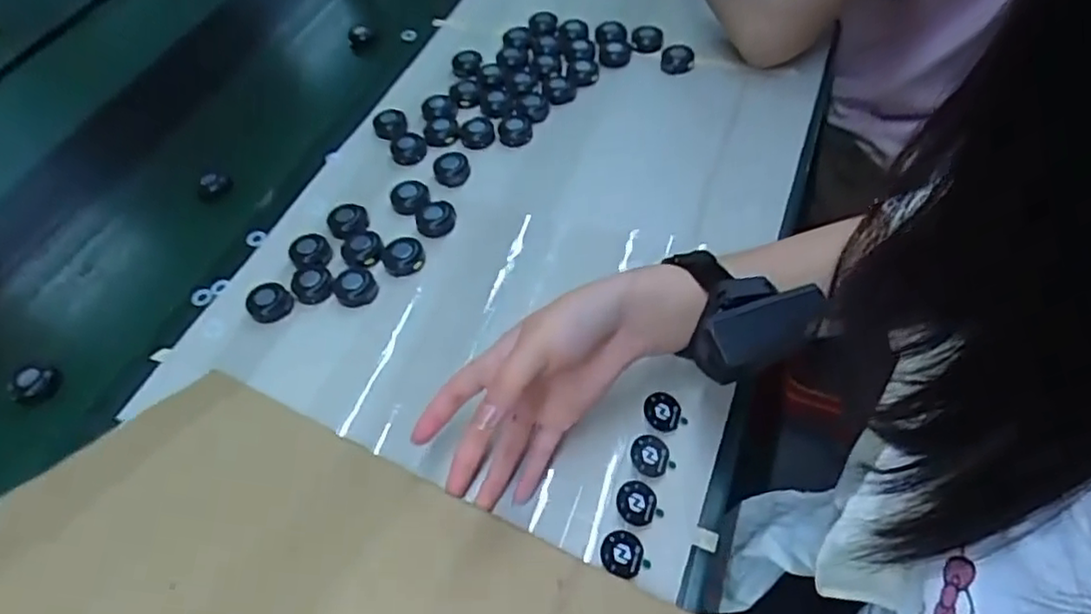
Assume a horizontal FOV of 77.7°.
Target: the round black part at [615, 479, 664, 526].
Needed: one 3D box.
[{"bbox_3d":[0.051,0.110,0.378,0.024,0.004,0.024,6,62,-11],"label":"round black part"}]

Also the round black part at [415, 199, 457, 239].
[{"bbox_3d":[-0.084,-0.067,0.519,0.030,0.008,0.032,-3,54,4],"label":"round black part"}]

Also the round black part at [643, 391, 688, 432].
[{"bbox_3d":[0.071,0.063,0.409,0.024,0.010,0.023,-3,54,4],"label":"round black part"}]

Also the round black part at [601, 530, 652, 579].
[{"bbox_3d":[0.042,0.133,0.364,0.024,0.007,0.024,-3,54,4],"label":"round black part"}]

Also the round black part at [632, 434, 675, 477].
[{"bbox_3d":[0.061,0.086,0.392,0.024,0.008,0.023,-3,54,4],"label":"round black part"}]

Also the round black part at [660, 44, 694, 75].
[{"bbox_3d":[0.118,-0.219,0.605,0.029,0.018,0.029,4,54,6],"label":"round black part"}]

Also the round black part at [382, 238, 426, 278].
[{"bbox_3d":[-0.104,-0.035,0.499,0.030,0.012,0.031,-3,54,4],"label":"round black part"}]

